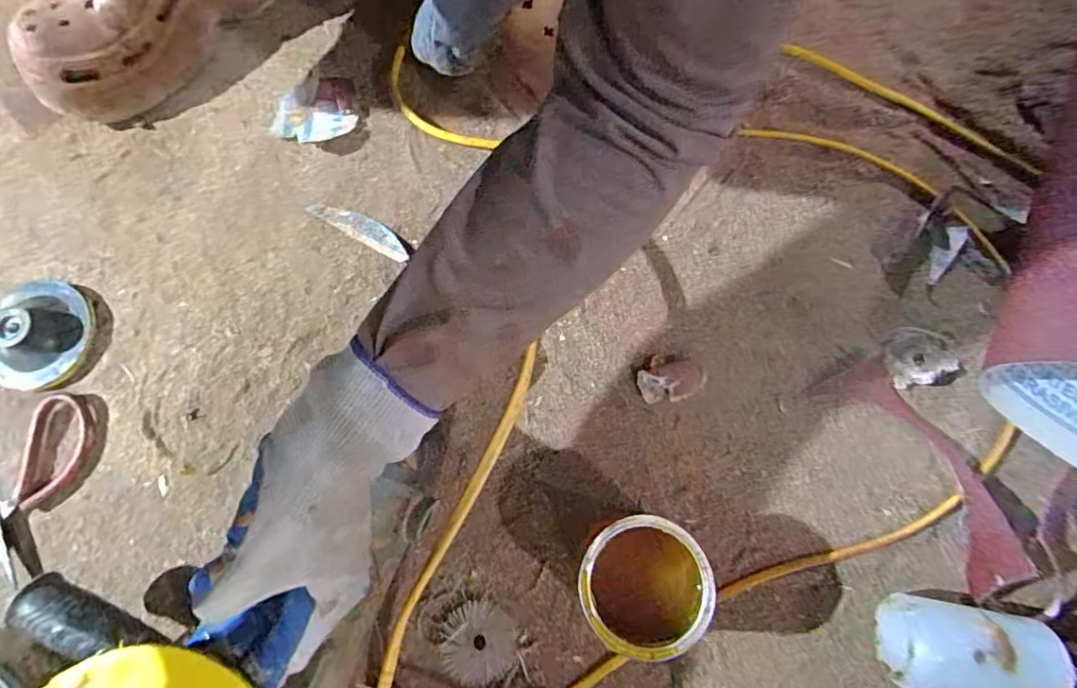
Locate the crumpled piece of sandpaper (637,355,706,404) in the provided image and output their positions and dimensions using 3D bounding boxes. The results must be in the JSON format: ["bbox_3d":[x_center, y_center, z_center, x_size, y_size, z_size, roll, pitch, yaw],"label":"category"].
[{"bbox_3d":[0.096,0.025,0.409,0.047,0.010,0.032,-7,77,0],"label":"crumpled piece of sandpaper"}]

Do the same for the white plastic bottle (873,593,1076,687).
[{"bbox_3d":[0.259,0.187,0.346,0.092,0.053,0.051,8,77,3],"label":"white plastic bottle"}]

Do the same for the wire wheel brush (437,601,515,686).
[{"bbox_3d":[-0.041,0.198,0.373,0.048,0.010,0.050,-7,77,0],"label":"wire wheel brush"}]

